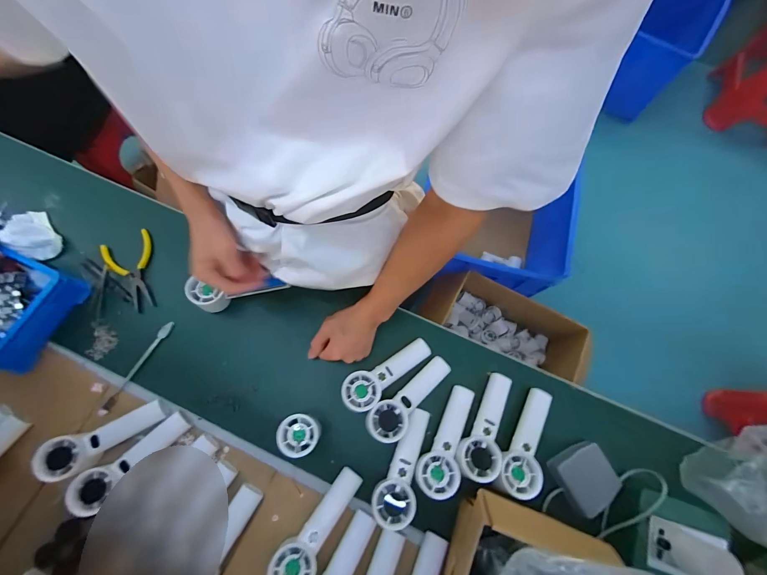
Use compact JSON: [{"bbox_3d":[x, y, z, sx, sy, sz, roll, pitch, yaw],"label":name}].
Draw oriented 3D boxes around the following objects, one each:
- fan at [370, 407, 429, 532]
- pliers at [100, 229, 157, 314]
[{"bbox_3d":[0.032,0.254,0.466,0.055,0.034,0.155,20,60,6],"label":"fan"},{"bbox_3d":[-0.456,-0.027,0.580,0.077,0.016,0.152,-19,75,-5],"label":"pliers"}]

